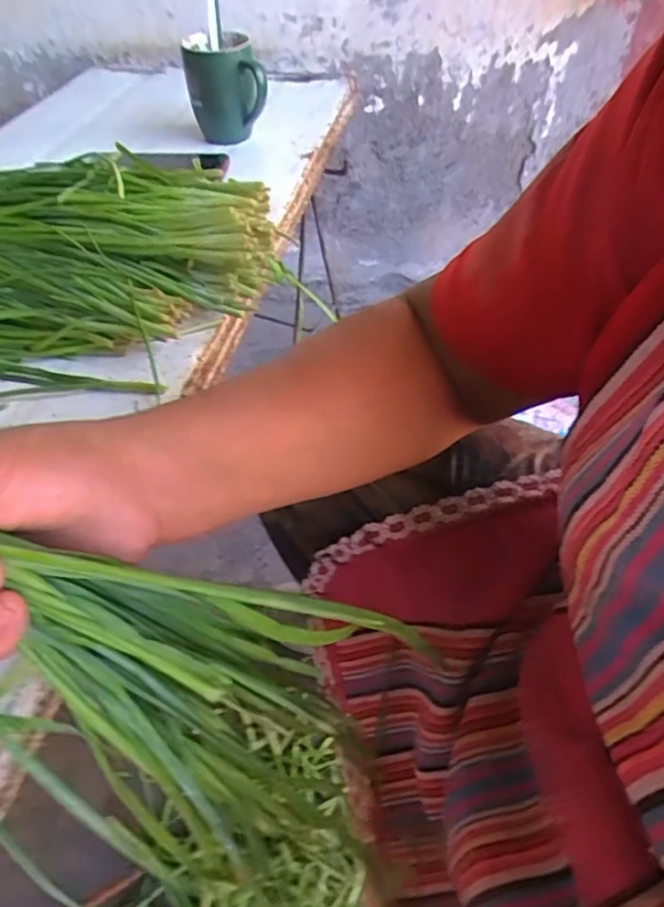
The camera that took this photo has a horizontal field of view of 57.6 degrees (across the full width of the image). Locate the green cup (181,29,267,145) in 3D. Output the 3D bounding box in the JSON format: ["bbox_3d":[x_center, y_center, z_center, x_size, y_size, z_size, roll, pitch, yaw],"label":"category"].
[{"bbox_3d":[-0.126,-0.432,0.729,0.090,0.107,0.077,-7,47,-6],"label":"green cup"}]

